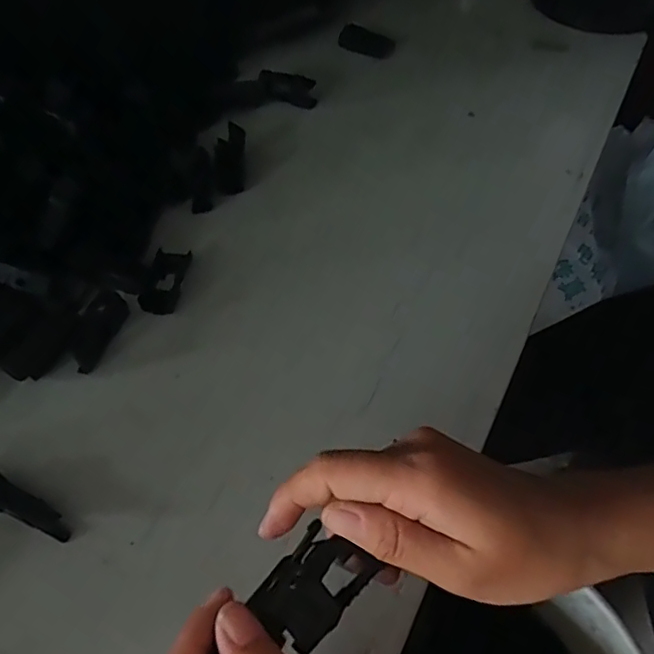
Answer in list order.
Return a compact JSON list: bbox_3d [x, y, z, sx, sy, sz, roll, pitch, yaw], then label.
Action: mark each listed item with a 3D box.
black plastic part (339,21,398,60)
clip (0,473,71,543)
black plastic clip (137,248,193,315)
[{"bbox_3d":[0.039,-0.284,0.571,0.055,0.015,0.023,24,58,14],"label":"black plastic part"},{"bbox_3d":[-0.170,0.093,0.310,0.070,0.015,0.016,21,57,12],"label":"clip"},{"bbox_3d":[-0.114,-0.032,0.406,0.025,0.006,0.052,8,55,3],"label":"black plastic clip"}]

